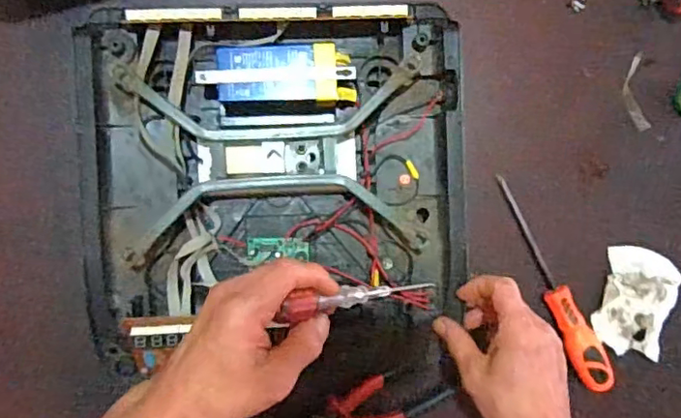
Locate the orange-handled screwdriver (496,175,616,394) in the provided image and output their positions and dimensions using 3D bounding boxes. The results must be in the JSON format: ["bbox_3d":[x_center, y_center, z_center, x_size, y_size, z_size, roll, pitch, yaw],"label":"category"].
[{"bbox_3d":[0.212,0.070,0.558,0.037,0.029,0.219,-21,94,-4],"label":"orange-handled screwdriver"}]

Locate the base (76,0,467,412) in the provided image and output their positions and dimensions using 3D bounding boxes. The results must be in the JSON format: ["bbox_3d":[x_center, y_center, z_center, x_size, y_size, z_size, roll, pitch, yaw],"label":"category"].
[{"bbox_3d":[-0.055,-0.001,0.516,0.315,0.052,0.352,-1,92,-5],"label":"base"}]

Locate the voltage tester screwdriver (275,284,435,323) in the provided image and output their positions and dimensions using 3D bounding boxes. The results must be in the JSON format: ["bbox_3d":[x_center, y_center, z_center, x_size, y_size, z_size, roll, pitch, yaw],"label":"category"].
[{"bbox_3d":[0.018,0.066,0.451,0.171,0.018,0.015,0,93,-49],"label":"voltage tester screwdriver"}]

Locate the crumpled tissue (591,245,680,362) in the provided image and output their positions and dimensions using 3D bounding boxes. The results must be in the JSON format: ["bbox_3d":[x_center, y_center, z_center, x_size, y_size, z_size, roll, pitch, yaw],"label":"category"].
[{"bbox_3d":[0.294,0.092,0.575,0.066,0.031,0.102,19,90,-6],"label":"crumpled tissue"}]

